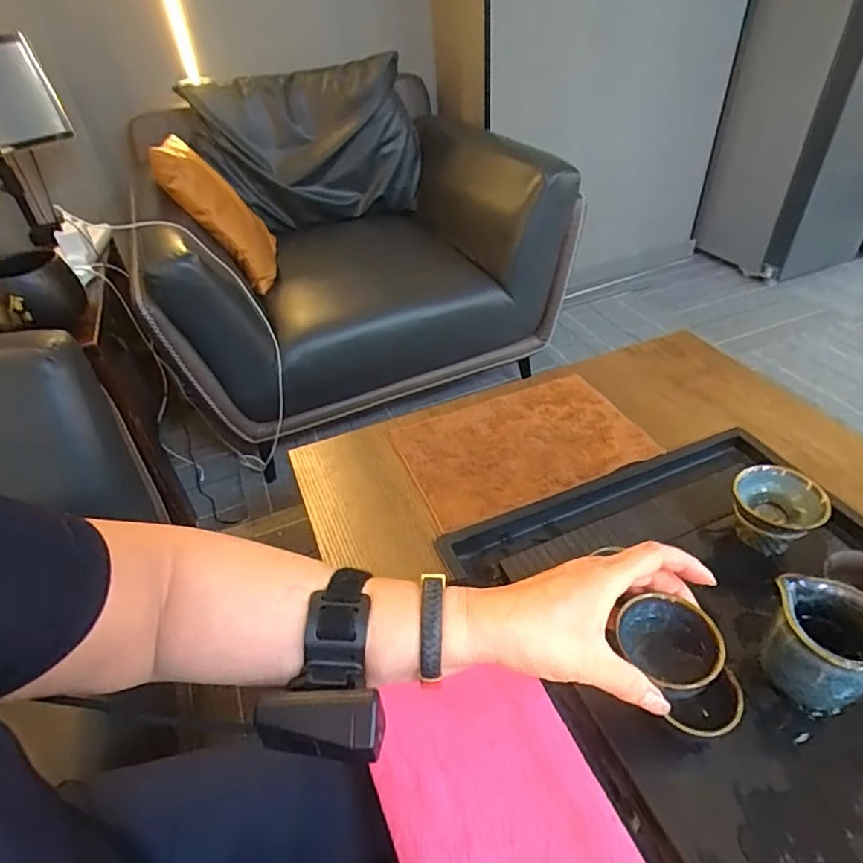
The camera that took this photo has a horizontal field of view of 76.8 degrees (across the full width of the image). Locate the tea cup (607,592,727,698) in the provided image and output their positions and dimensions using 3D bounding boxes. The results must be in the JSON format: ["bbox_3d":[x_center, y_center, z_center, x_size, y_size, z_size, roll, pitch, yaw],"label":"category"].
[{"bbox_3d":[0.150,0.139,0.347,0.058,0.032,0.063,-3,40,3],"label":"tea cup"}]

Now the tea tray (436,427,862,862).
[{"bbox_3d":[0.273,0.198,0.416,0.366,0.050,0.479,-18,42,-14],"label":"tea tray"}]

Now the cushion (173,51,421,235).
[{"bbox_3d":[-0.297,-0.780,1.503,0.604,0.369,0.152,-21,37,-17],"label":"cushion"}]

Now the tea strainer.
[{"bbox_3d":[0.315,0.074,0.502,0.068,0.061,0.062,-3,40,3],"label":"tea strainer"}]

